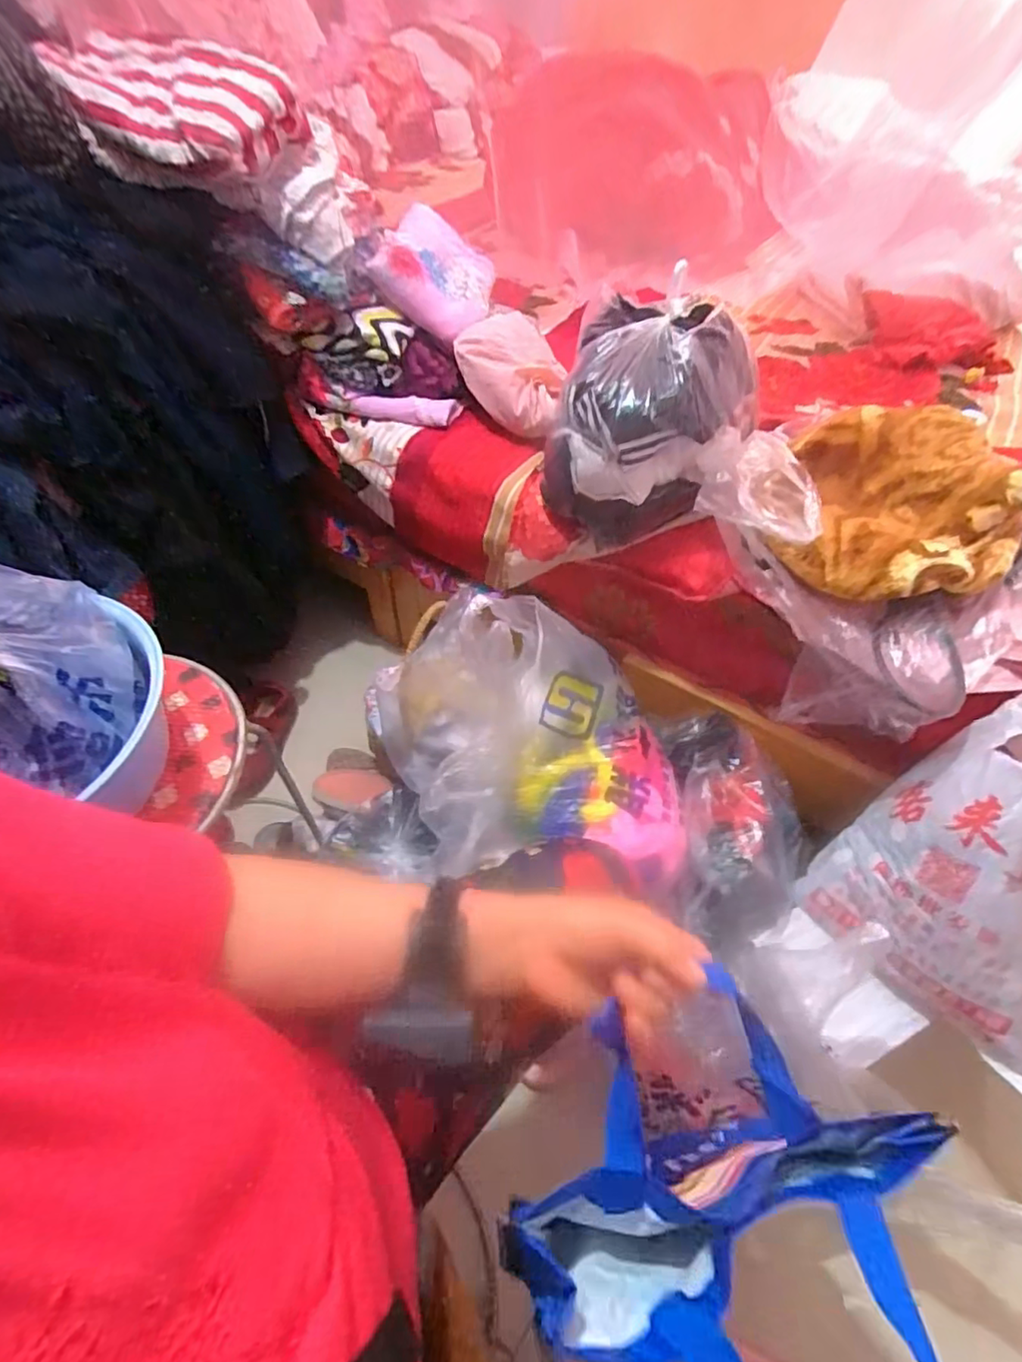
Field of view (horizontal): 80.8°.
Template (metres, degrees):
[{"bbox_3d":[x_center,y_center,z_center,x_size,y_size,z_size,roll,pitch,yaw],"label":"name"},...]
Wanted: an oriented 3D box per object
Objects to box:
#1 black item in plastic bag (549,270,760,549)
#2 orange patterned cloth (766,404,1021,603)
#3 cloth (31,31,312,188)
[{"bbox_3d":[0.156,-0.310,0.708,0.208,0.191,0.214,37,61,24],"label":"black item in plastic bag"},{"bbox_3d":[0.427,-0.192,0.668,0.233,0.105,0.253,19,55,13],"label":"orange patterned cloth"},{"bbox_3d":[-0.402,-0.677,0.713,0.273,0.099,0.154,20,55,14],"label":"cloth"}]

